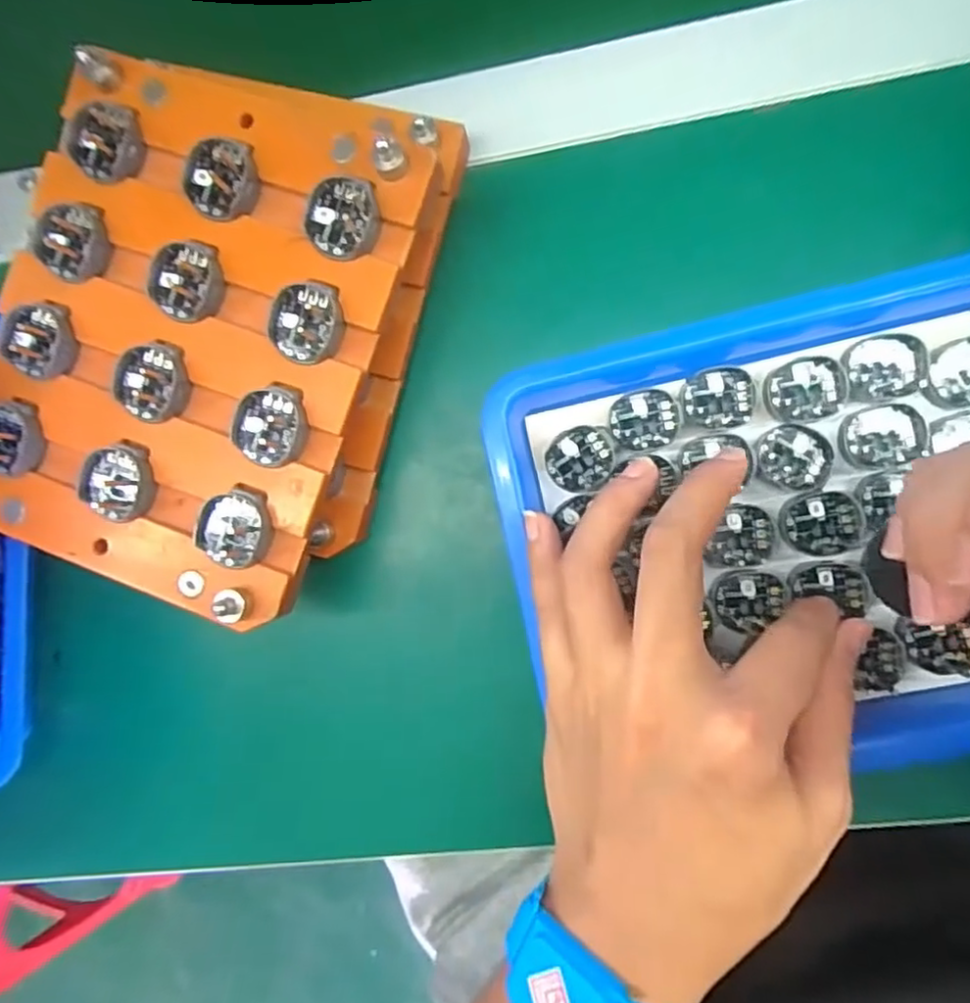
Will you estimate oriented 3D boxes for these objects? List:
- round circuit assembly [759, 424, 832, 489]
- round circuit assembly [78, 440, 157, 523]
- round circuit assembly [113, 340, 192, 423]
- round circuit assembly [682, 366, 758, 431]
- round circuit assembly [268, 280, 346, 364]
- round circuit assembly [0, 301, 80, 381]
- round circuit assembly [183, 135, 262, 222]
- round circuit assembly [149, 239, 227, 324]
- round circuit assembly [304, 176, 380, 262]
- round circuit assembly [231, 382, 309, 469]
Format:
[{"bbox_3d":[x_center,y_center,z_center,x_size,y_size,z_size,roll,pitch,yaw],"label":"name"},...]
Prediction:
[{"bbox_3d":[0.120,-0.017,0.257,0.025,0.005,0.025,0,86,7],"label":"round circuit assembly"},{"bbox_3d":[-0.136,-0.007,0.245,0.025,0.011,0.028,-20,84,5],"label":"round circuit assembly"},{"bbox_3d":[-0.123,-0.044,0.244,0.025,0.006,0.027,0,86,7],"label":"round circuit assembly"},{"bbox_3d":[0.092,-0.040,0.259,0.028,0.004,0.023,-10,85,6],"label":"round circuit assembly"},{"bbox_3d":[-0.064,-0.065,0.238,0.025,0.006,0.029,16,88,8],"label":"round circuit assembly"},{"bbox_3d":[-0.169,-0.062,0.250,0.025,0.011,0.028,-15,85,6],"label":"round circuit assembly"},{"bbox_3d":[-0.096,-0.119,0.243,0.025,0.007,0.028,-4,86,7],"label":"round circuit assembly"},{"bbox_3d":[-0.109,-0.081,0.243,0.025,0.008,0.029,-13,85,6],"label":"round circuit assembly"},{"bbox_3d":[-0.051,-0.101,0.237,0.026,0.008,0.027,0,86,7],"label":"round circuit assembly"},{"bbox_3d":[-0.077,-0.028,0.238,0.025,0.006,0.029,-2,86,7],"label":"round circuit assembly"}]

